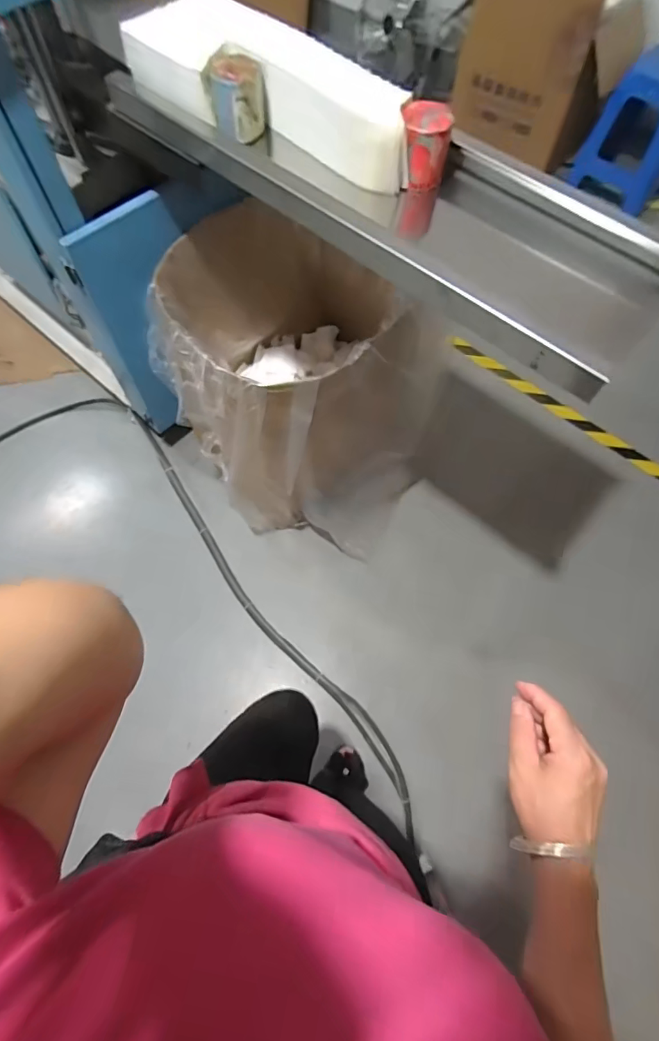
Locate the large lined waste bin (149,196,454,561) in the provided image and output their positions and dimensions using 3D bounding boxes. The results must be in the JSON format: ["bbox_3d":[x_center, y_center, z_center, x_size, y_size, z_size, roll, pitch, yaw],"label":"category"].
[{"bbox_3d":[-0.056,-0.384,1.336,0.653,0.636,0.681,0,65,0],"label":"large lined waste bin"}]

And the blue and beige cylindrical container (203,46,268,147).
[{"bbox_3d":[-0.160,-0.733,0.825,0.101,0.093,0.096,-3,65,-2],"label":"blue and beige cylindrical container"}]

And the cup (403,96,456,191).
[{"bbox_3d":[0.153,-0.603,0.778,0.075,0.098,0.068,2,65,0],"label":"cup"}]

